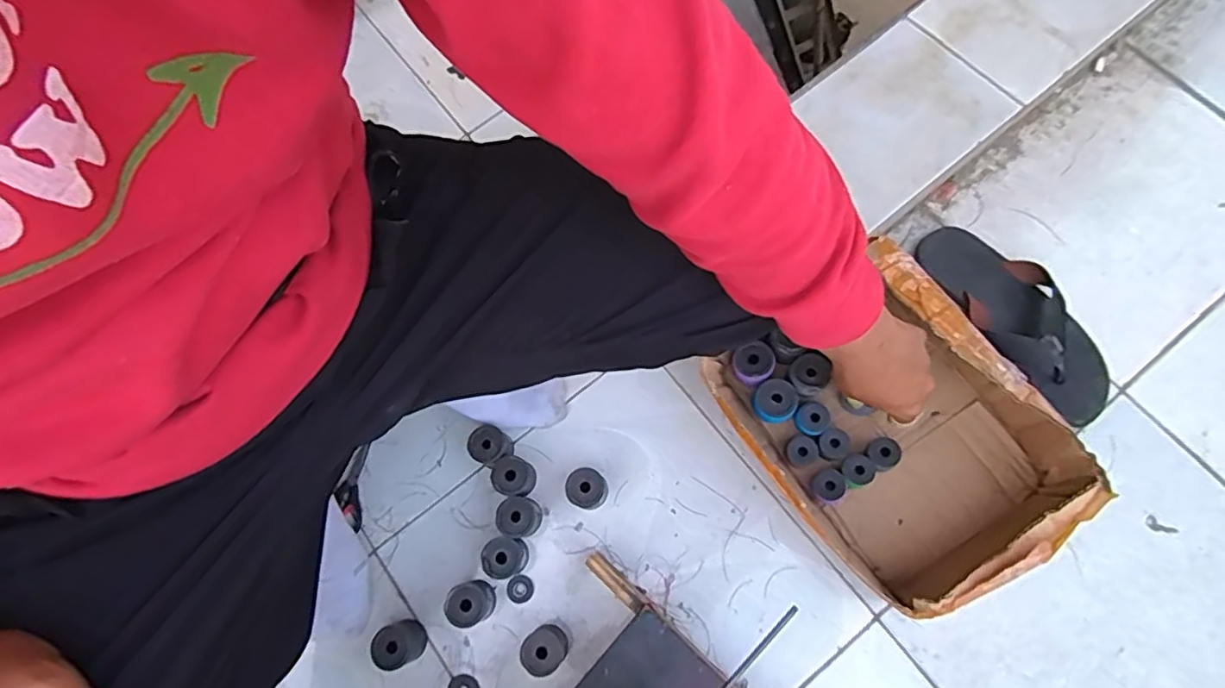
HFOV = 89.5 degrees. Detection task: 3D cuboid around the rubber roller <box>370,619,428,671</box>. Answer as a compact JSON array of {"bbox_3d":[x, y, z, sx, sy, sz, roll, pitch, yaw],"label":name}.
[{"bbox_3d":[-0.226,0.319,0.657,0.044,0.050,0.043,-27,74,-6],"label":"rubber roller"}]

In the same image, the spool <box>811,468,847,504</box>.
[{"bbox_3d":[0.234,0.157,0.682,0.034,0.036,0.034,-1,73,2],"label":"spool"}]

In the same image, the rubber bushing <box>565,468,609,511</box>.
[{"bbox_3d":[-0.029,0.165,0.700,0.043,0.049,0.041,-1,73,2],"label":"rubber bushing"}]

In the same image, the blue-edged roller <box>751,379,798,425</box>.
[{"bbox_3d":[0.183,0.066,0.704,0.049,0.040,0.042,6,73,4],"label":"blue-edged roller"}]

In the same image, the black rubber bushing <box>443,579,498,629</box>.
[{"bbox_3d":[-0.153,0.281,0.669,0.044,0.047,0.043,-1,73,2],"label":"black rubber bushing"}]

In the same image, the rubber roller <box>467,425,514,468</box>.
[{"bbox_3d":[-0.141,0.120,0.718,0.040,0.042,0.045,-39,75,-10],"label":"rubber roller"}]

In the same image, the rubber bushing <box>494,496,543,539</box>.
[{"bbox_3d":[-0.105,0.195,0.695,0.043,0.050,0.042,-1,73,3],"label":"rubber bushing"}]

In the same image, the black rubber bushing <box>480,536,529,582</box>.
[{"bbox_3d":[-0.117,0.235,0.680,0.043,0.051,0.045,-1,73,2],"label":"black rubber bushing"}]

